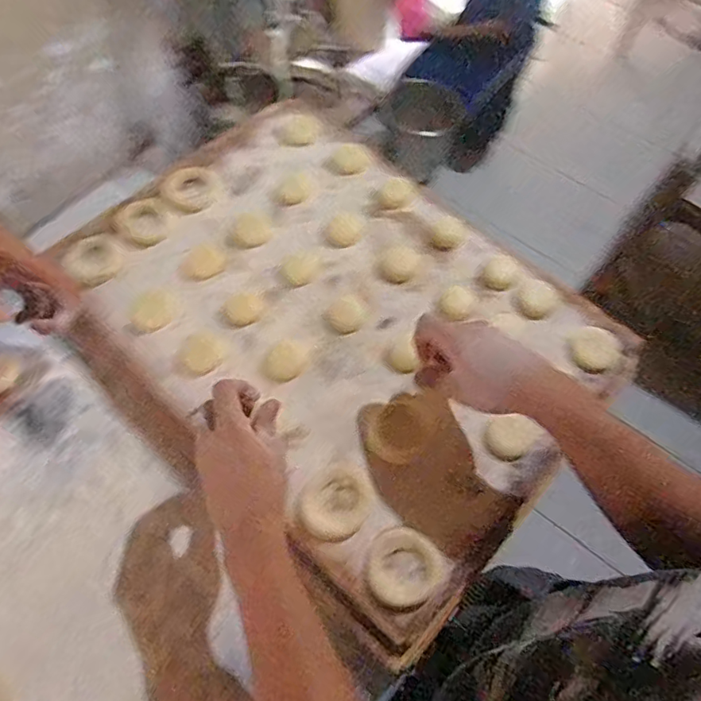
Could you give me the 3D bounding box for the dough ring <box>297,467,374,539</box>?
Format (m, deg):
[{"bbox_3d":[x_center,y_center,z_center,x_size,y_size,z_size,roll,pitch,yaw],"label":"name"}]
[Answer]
[{"bbox_3d":[-0.014,0.145,0.495,0.063,0.015,0.068,1,64,-2],"label":"dough ring"}]

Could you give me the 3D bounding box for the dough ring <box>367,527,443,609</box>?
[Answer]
[{"bbox_3d":[0.048,0.197,0.470,0.066,0.008,0.065,1,64,-2],"label":"dough ring"}]

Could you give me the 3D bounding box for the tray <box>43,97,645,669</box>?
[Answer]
[{"bbox_3d":[-0.032,-0.041,0.600,0.591,0.052,0.443,42,69,16],"label":"tray"}]

